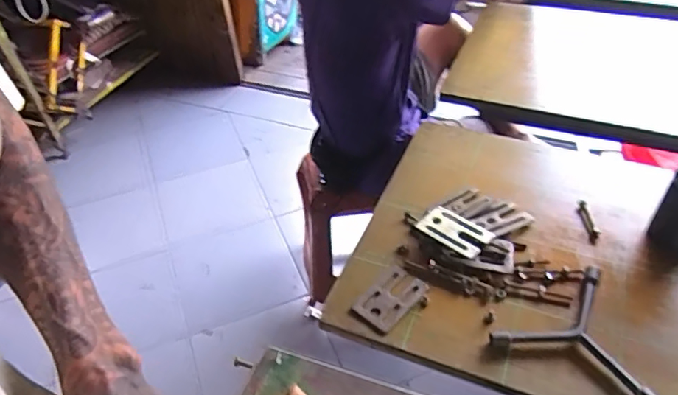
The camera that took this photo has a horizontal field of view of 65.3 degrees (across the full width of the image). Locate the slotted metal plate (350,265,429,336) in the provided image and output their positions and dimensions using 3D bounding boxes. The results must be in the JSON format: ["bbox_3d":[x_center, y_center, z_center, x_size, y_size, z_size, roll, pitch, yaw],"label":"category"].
[{"bbox_3d":[0.056,0.115,0.596,0.051,0.010,0.084,30,53,32],"label":"slotted metal plate"}]

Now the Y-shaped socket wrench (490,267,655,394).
[{"bbox_3d":[0.254,0.127,0.547,0.152,0.021,0.133,21,48,25],"label":"Y-shaped socket wrench"}]

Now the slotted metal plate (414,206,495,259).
[{"bbox_3d":[0.141,0.040,0.646,0.084,0.005,0.048,30,61,27],"label":"slotted metal plate"}]

